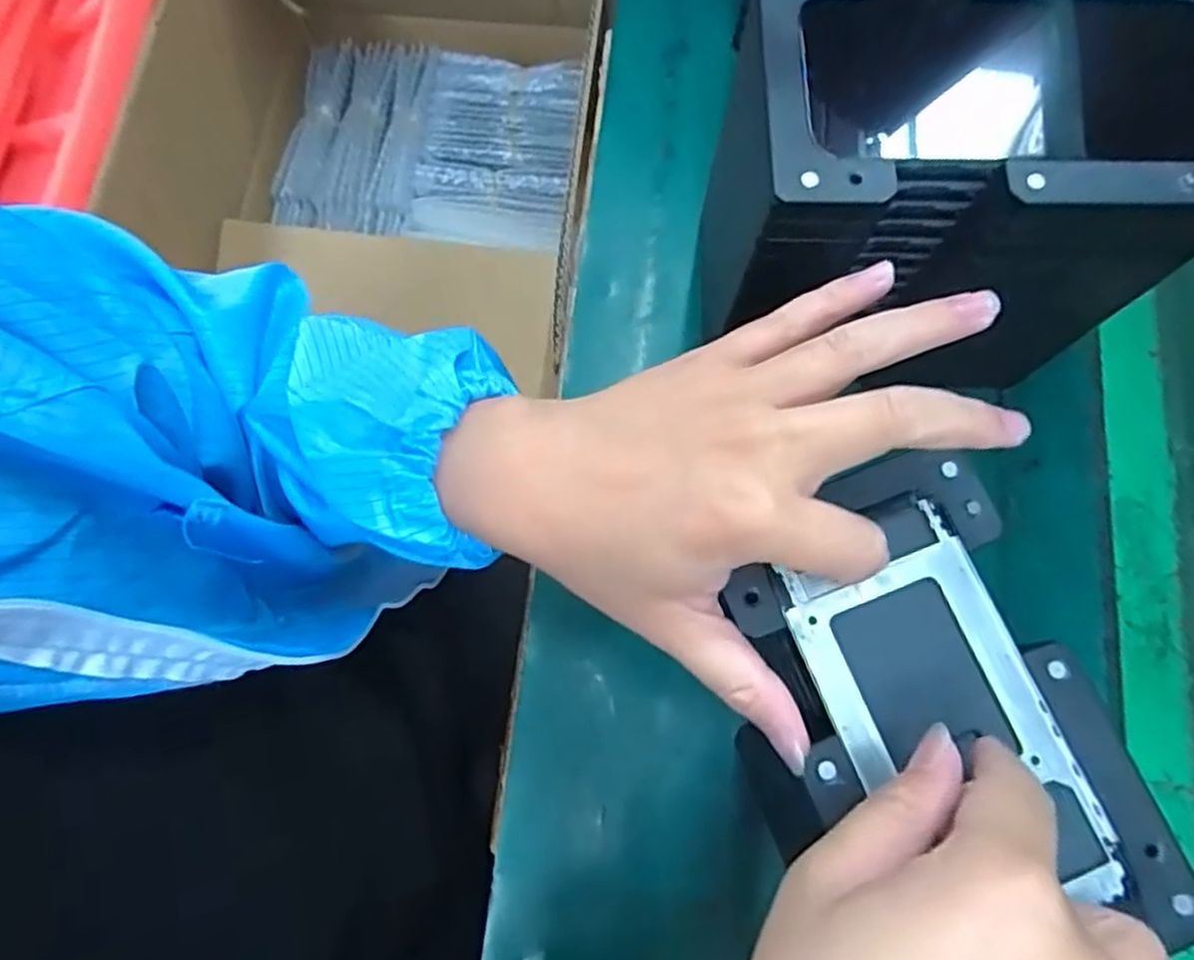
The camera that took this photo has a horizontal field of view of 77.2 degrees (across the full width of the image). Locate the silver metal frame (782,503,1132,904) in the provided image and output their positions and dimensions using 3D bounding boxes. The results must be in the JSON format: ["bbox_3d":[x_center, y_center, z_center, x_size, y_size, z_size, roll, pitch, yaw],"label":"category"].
[{"bbox_3d":[0.125,0.086,0.271,0.076,0.004,0.141,-20,76,-6],"label":"silver metal frame"}]

